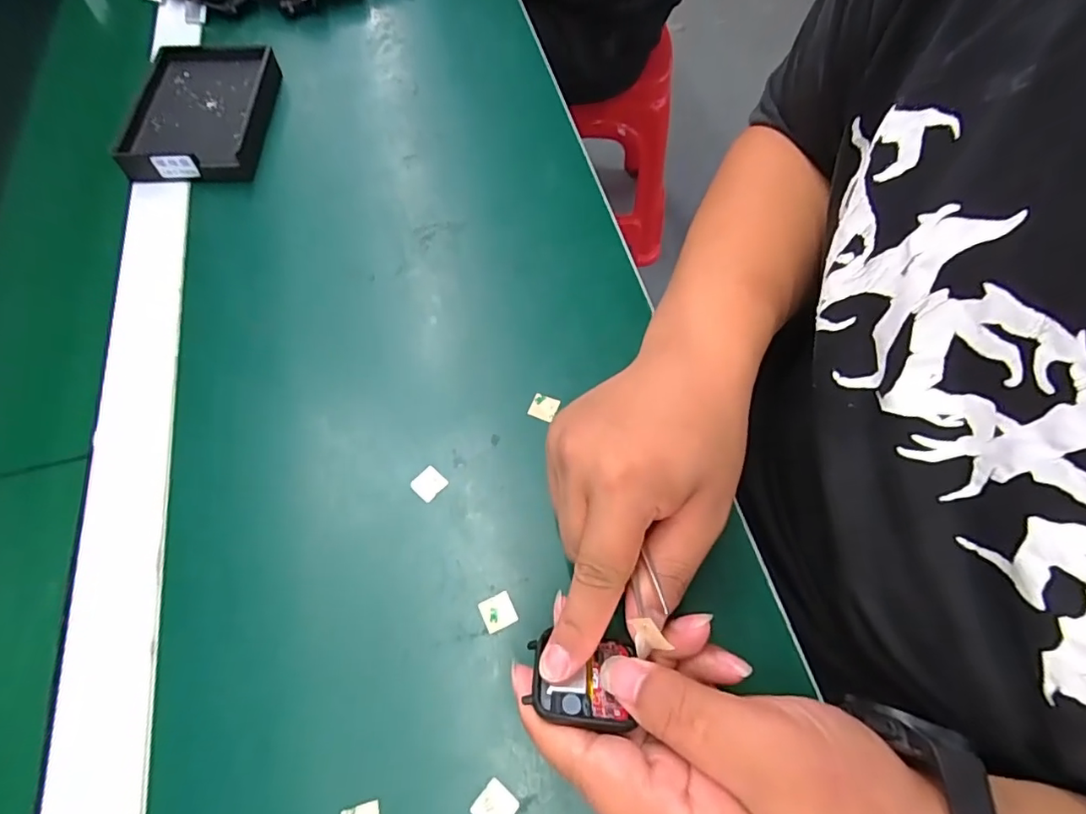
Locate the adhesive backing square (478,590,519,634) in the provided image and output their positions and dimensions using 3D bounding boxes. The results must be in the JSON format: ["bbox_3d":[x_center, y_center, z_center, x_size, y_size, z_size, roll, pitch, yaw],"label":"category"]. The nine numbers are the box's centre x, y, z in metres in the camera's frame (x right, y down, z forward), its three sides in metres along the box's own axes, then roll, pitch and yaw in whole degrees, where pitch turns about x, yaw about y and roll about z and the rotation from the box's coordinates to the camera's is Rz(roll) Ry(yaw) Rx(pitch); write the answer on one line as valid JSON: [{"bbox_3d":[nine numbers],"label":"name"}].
[{"bbox_3d":[-0.022,0.101,0.270,0.016,0.004,0.016,-23,64,-13],"label":"adhesive backing square"}]

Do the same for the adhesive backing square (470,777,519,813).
[{"bbox_3d":[-0.020,0.171,0.232,0.016,0.004,0.016,36,63,18],"label":"adhesive backing square"}]

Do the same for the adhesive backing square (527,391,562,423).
[{"bbox_3d":[0.001,0.000,0.324,0.016,0.004,0.015,19,70,9],"label":"adhesive backing square"}]

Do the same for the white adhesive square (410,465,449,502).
[{"bbox_3d":[-0.063,0.041,0.299,0.016,0.004,0.016,39,68,17],"label":"white adhesive square"}]

